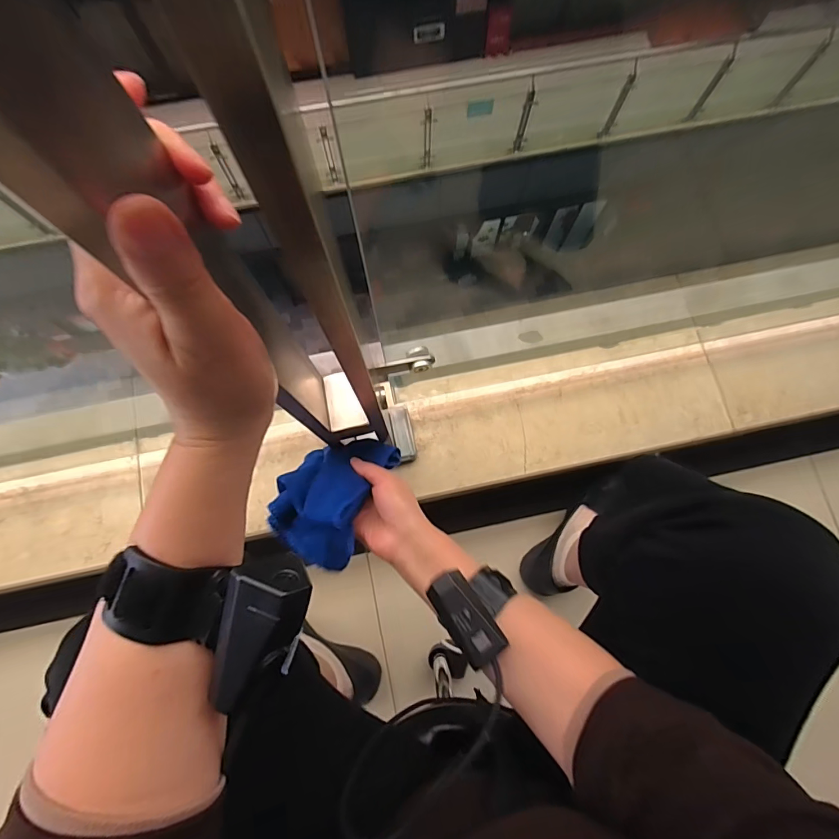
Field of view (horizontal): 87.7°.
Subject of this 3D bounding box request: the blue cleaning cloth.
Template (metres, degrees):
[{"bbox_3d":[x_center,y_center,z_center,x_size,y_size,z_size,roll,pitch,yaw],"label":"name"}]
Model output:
[{"bbox_3d":[-0.091,0.075,0.455,0.092,0.087,0.142,23,80,3],"label":"blue cleaning cloth"}]

